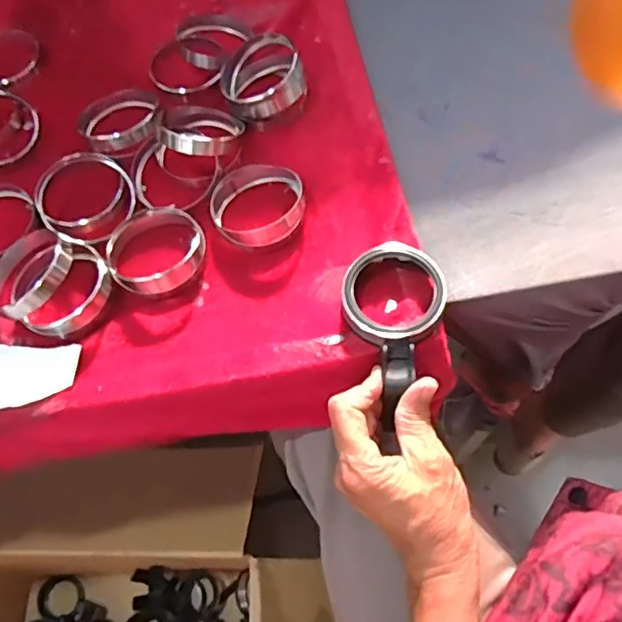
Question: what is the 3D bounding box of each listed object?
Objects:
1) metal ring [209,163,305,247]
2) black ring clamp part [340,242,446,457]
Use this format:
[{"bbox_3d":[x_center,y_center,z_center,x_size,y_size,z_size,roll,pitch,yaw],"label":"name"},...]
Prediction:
[{"bbox_3d":[-0.041,-0.081,0.451,0.071,0.021,0.071,-1,64,2],"label":"metal ring"},{"bbox_3d":[0.048,0.017,0.398,0.068,0.030,0.130,15,65,10],"label":"black ring clamp part"}]

